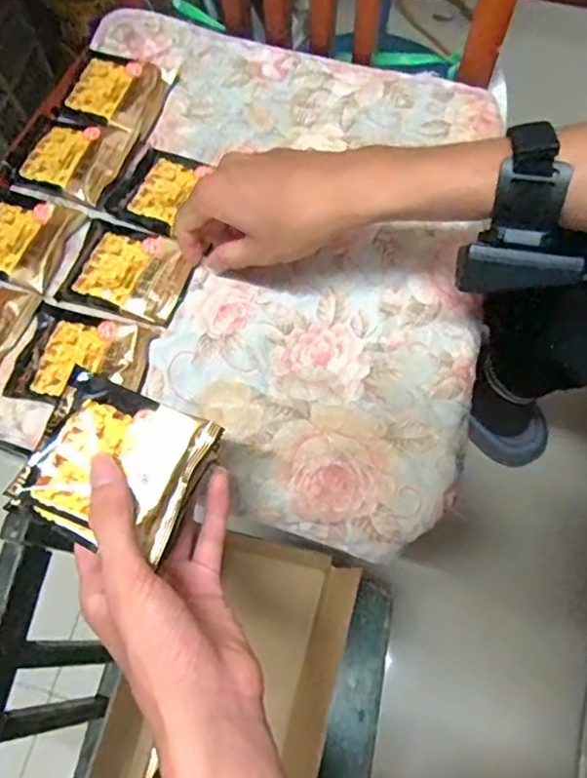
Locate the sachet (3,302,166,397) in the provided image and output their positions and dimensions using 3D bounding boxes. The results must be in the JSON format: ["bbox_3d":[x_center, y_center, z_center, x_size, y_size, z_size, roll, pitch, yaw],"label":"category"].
[{"bbox_3d":[-0.156,-0.023,0.450,0.095,0.014,0.074,13,72,6],"label":"sachet"}]

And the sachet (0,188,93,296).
[{"bbox_3d":[-0.219,-0.120,0.483,0.088,0.011,0.074,18,72,7],"label":"sachet"}]

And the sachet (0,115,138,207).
[{"bbox_3d":[-0.190,-0.197,0.516,0.098,0.020,0.078,17,72,7],"label":"sachet"}]

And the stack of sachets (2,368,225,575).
[{"bbox_3d":[-0.093,0.040,0.321,0.082,0.020,0.079,22,73,8],"label":"stack of sachets"}]

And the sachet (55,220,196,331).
[{"bbox_3d":[-0.128,-0.092,0.477,0.091,0.014,0.074,17,72,7],"label":"sachet"}]

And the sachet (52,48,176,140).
[{"bbox_3d":[-0.155,-0.262,0.538,0.082,0.011,0.078,20,72,8],"label":"sachet"}]

